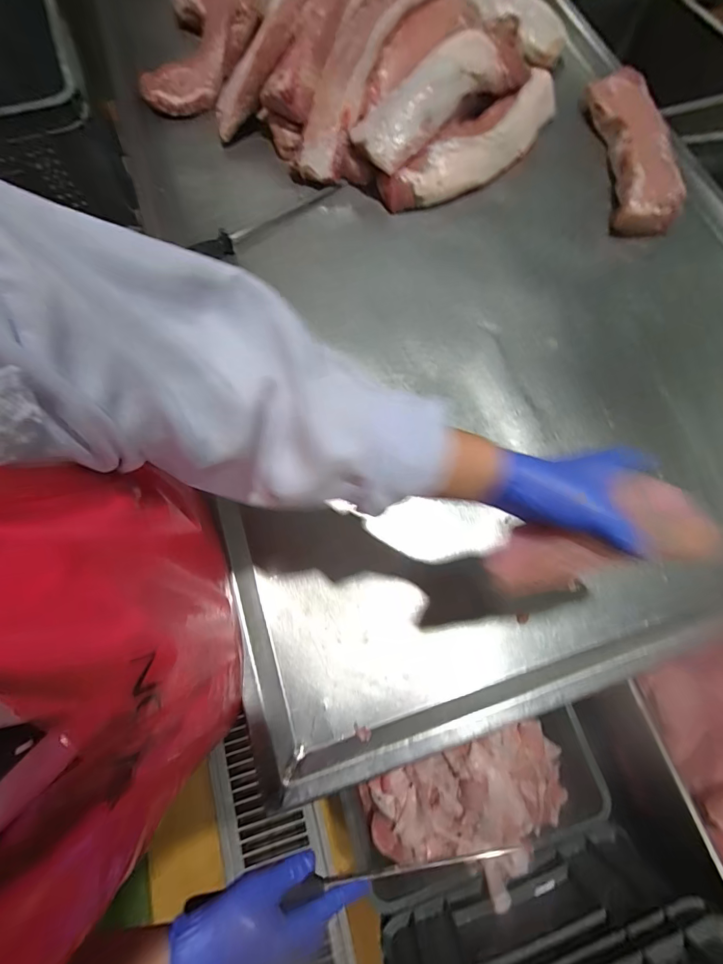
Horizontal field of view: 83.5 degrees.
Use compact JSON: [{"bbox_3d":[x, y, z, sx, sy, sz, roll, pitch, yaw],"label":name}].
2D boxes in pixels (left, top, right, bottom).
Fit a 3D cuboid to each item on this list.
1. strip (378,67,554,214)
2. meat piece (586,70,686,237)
[{"bbox_3d":[0.245,-0.703,0.853,0.457,0.071,0.112,-40,78,-12],"label":"strip"},{"bbox_3d":[0.576,-0.707,0.859,0.133,0.073,0.435,4,74,0],"label":"meat piece"}]

